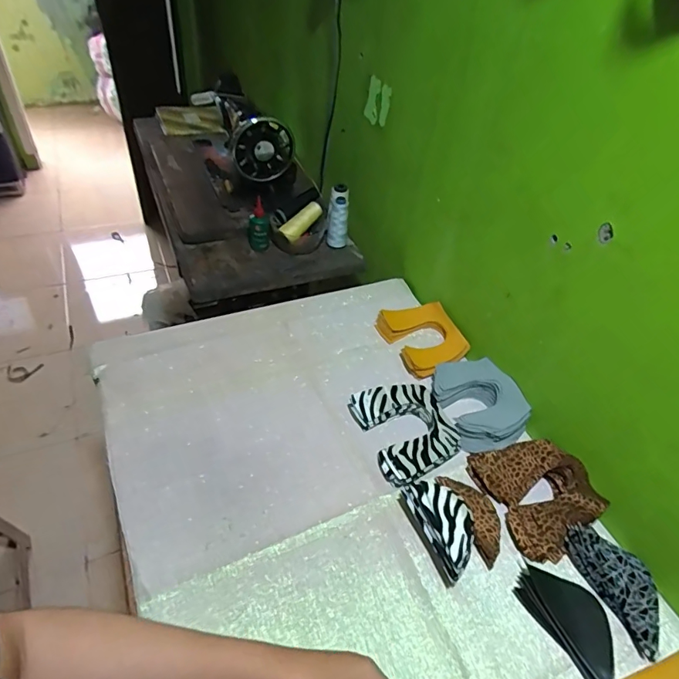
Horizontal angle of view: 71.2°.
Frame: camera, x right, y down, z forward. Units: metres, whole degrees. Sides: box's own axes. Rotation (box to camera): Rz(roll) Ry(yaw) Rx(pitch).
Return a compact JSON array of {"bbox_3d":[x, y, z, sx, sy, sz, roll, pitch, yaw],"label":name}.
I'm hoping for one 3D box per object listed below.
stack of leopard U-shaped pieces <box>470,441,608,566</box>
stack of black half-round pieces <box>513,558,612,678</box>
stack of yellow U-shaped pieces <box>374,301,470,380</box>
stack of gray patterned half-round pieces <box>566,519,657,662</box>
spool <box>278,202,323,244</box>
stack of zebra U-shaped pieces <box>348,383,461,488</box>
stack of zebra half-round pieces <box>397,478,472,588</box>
[{"bbox_3d":[0.282,0.206,0.662,0.134,0.039,0.156,-13,48,-19],"label":"stack of leopard U-shaped pieces"},{"bbox_3d":[0.284,0.333,0.566,0.084,0.016,0.139,-21,51,-25],"label":"stack of black half-round pieces"},{"bbox_3d":[0.153,-0.007,0.878,0.126,0.036,0.163,-15,49,-21],"label":"stack of yellow U-shaped pieces"},{"bbox_3d":[0.355,0.301,0.595,0.073,0.025,0.144,-15,49,-21],"label":"stack of gray patterned half-round pieces"},{"bbox_3d":[-0.082,-0.261,1.047,0.033,0.034,0.112,37,73,26],"label":"spool"},{"bbox_3d":[0.104,0.137,0.733,0.135,0.031,0.161,-15,49,-21],"label":"stack of zebra U-shaped pieces"},{"bbox_3d":[0.133,0.240,0.610,0.060,0.062,0.120,-13,49,-19],"label":"stack of zebra half-round pieces"}]

